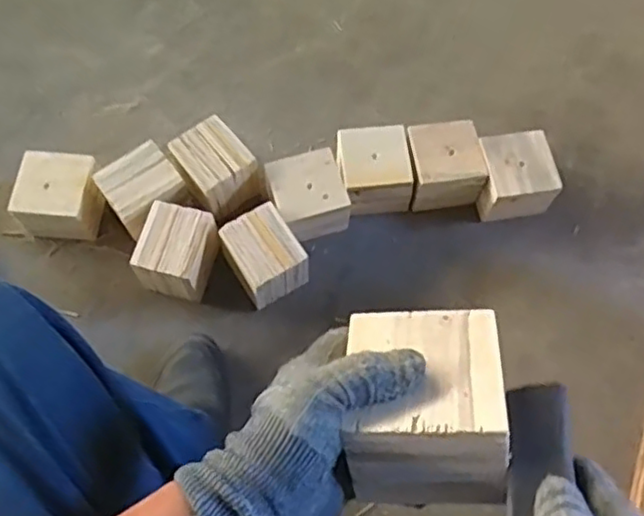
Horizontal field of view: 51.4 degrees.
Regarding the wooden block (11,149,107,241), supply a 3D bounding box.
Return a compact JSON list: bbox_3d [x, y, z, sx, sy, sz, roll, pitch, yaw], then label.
[{"bbox_3d":[-0.353,-0.079,0.914,0.102,0.085,0.106,10,68,5],"label":"wooden block"}]

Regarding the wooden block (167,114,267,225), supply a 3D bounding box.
[{"bbox_3d":[-0.147,-0.118,0.925,0.090,0.100,0.099,-37,70,-15],"label":"wooden block"}]

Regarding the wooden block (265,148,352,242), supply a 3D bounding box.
[{"bbox_3d":[-0.020,-0.079,0.924,0.096,0.082,0.105,-17,69,-6],"label":"wooden block"}]

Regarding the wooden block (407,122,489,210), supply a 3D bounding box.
[{"bbox_3d":[0.171,-0.125,0.947,0.096,0.085,0.104,-5,65,-2],"label":"wooden block"}]

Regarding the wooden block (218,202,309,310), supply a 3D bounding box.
[{"bbox_3d":[-0.074,0.000,0.872,0.083,0.101,0.101,-30,70,-11],"label":"wooden block"}]

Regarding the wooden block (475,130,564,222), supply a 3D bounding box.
[{"bbox_3d":[0.268,-0.110,0.938,0.098,0.086,0.098,-8,65,-3],"label":"wooden block"}]

